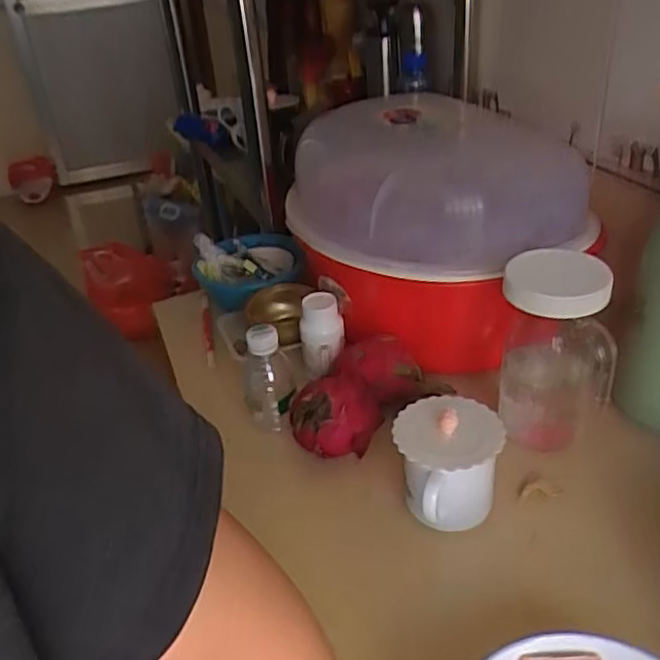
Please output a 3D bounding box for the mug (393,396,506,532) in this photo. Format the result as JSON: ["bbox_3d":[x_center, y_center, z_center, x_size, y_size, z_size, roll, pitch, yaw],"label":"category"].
[{"bbox_3d":[0.104,0.122,0.582,0.087,0.099,0.092,-5,33,1],"label":"mug"}]

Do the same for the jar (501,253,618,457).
[{"bbox_3d":[0.217,0.027,0.652,0.095,0.183,0.102,1,33,12],"label":"jar"}]

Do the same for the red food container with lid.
[{"bbox_3d":[0.130,-0.125,0.840,0.385,0.266,0.348,15,38,29],"label":"red food container with lid"}]

